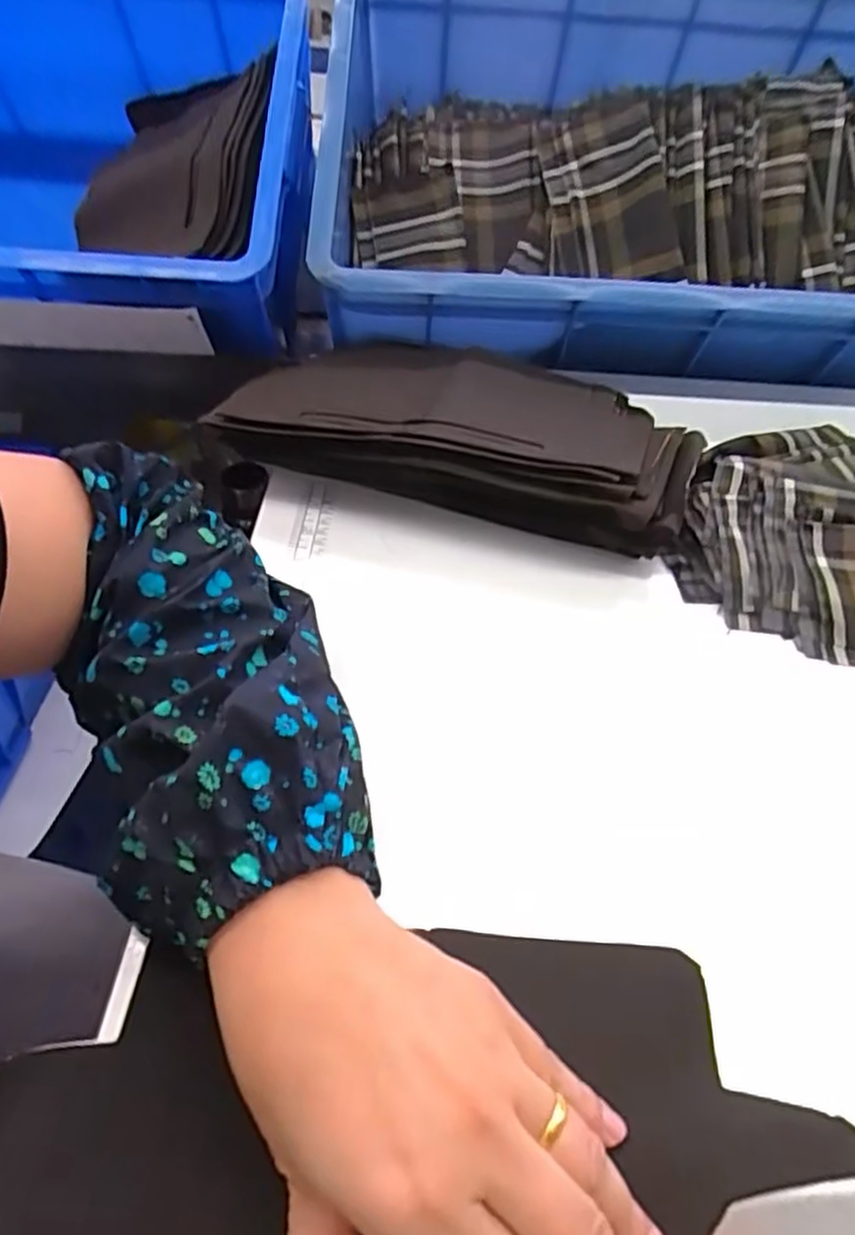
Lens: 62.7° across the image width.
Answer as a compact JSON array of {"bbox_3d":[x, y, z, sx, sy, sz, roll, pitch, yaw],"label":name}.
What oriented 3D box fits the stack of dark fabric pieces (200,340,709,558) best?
[{"bbox_3d":[0.023,-0.138,0.491,0.316,0.054,0.180,13,47,8],"label":"stack of dark fabric pieces"}]

